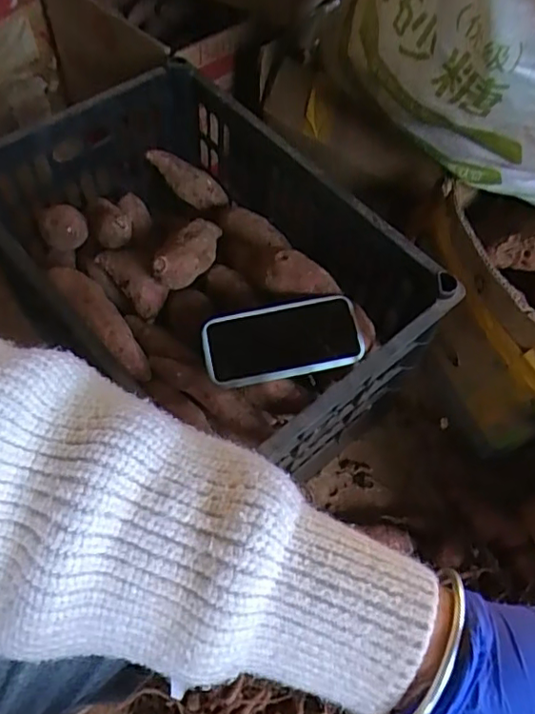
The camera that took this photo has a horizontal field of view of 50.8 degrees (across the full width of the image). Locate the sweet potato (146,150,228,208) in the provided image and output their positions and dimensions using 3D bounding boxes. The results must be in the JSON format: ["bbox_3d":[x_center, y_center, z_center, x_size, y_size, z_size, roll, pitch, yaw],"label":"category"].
[{"bbox_3d":[-0.115,-0.257,0.818,0.126,0.036,0.045,35,63,-4],"label":"sweet potato"}]

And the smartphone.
[{"bbox_3d":[0.017,-0.018,0.620,0.170,0.015,0.084,-8,61,-8],"label":"smartphone"}]

